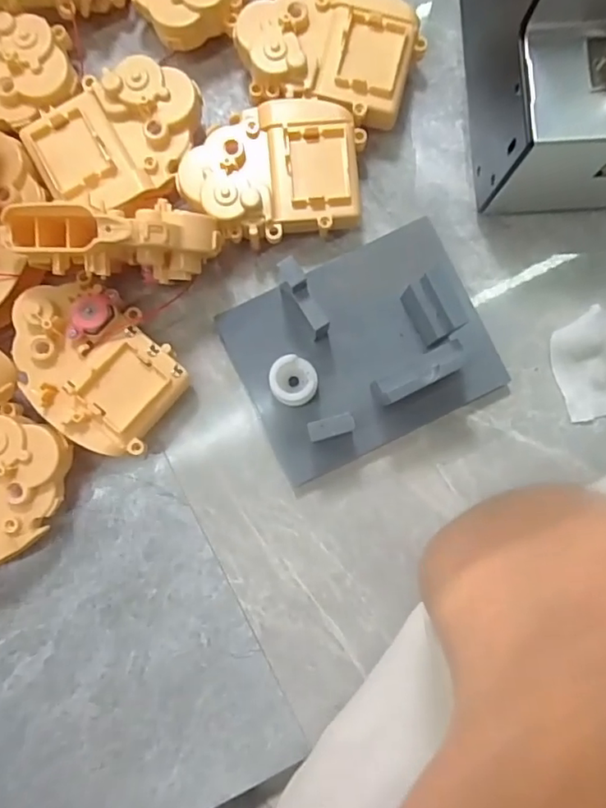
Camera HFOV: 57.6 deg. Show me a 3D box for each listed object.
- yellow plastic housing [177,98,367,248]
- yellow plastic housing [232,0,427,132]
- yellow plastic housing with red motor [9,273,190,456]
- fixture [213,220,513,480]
[{"bbox_3d":[-0.017,-0.130,0.310,0.098,0.030,0.074,-8,85,-1],"label":"yellow plastic housing"},{"bbox_3d":[0.015,-0.203,0.320,0.099,0.036,0.075,15,85,1],"label":"yellow plastic housing"},{"bbox_3d":[-0.116,-0.023,0.305,0.097,0.038,0.072,35,86,3],"label":"yellow plastic housing with red motor"},{"bbox_3d":[0.034,-0.032,0.304,0.137,0.042,0.108,-26,86,-2],"label":"fixture"}]

